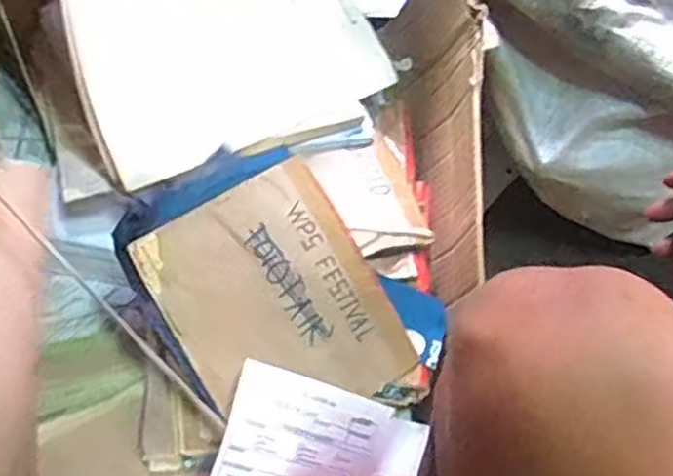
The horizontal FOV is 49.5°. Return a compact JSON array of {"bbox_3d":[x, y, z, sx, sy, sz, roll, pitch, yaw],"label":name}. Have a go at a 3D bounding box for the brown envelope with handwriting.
[{"bbox_3d":[-0.046,0.056,0.614,0.171,0.010,0.207,-31,97,-18],"label":"brown envelope with handwriting"}]

